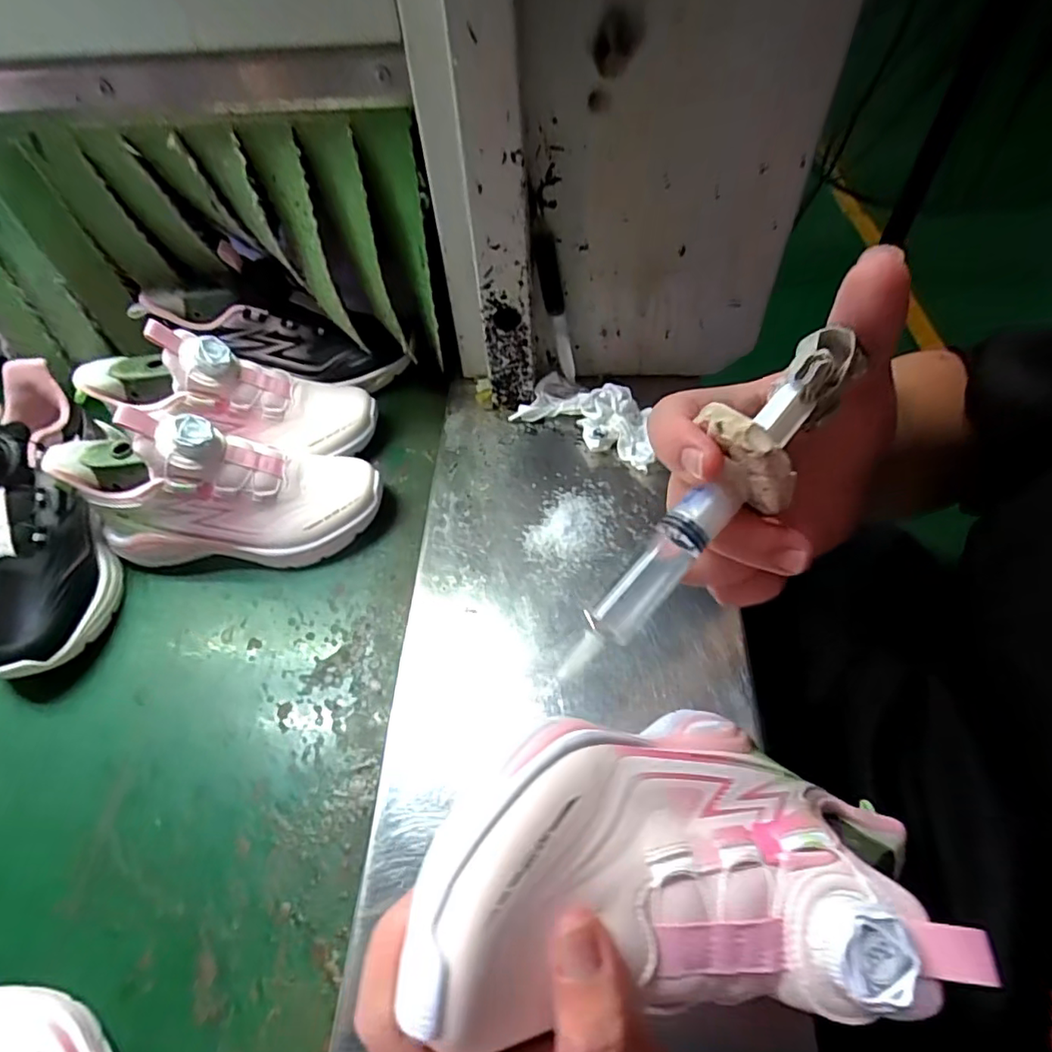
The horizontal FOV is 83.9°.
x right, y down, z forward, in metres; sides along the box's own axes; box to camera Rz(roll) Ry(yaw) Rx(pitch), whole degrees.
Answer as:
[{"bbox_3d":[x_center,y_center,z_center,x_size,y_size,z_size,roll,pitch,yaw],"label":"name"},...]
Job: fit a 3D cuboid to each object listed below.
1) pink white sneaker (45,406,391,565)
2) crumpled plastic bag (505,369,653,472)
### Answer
[{"bbox_3d":[-0.235,-0.040,0.456,0.219,0.128,0.085,-2,55,3],"label":"pink white sneaker"},{"bbox_3d":[0.058,-0.097,0.510,0.127,0.034,0.054,24,61,20],"label":"crumpled plastic bag"}]

